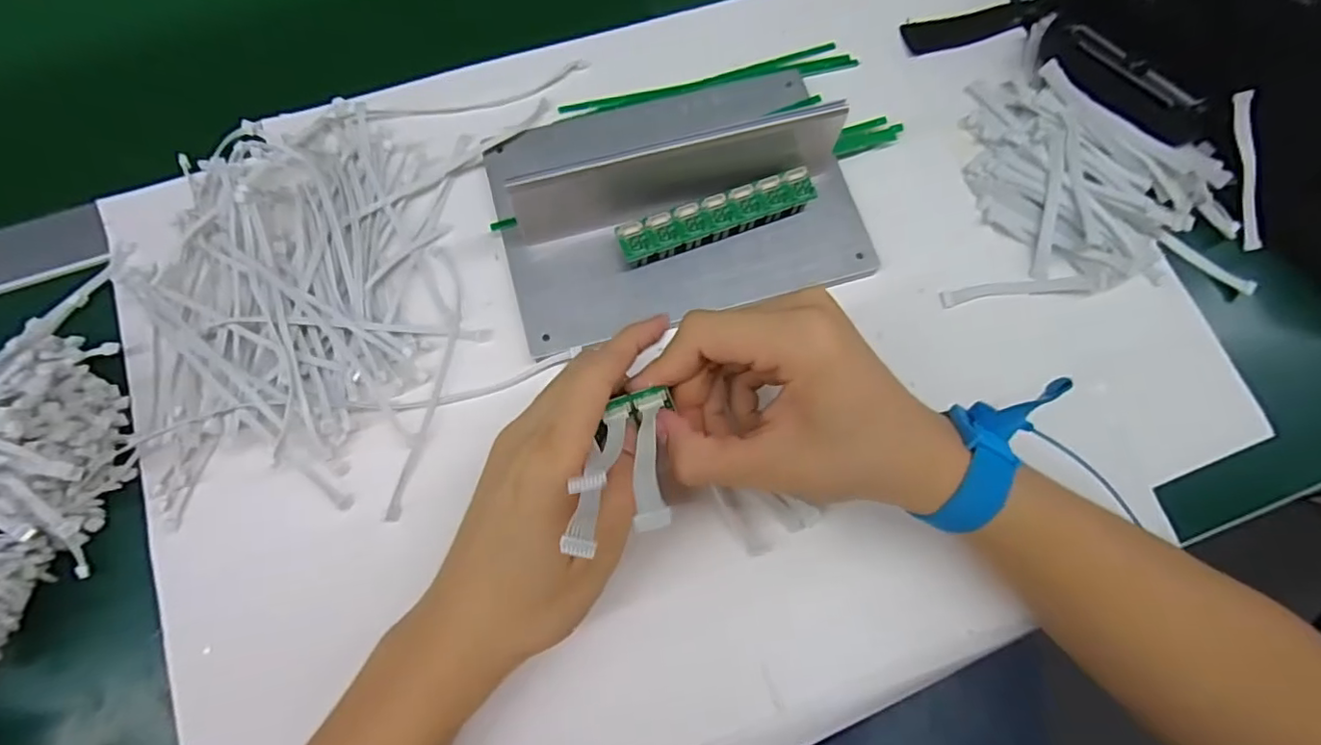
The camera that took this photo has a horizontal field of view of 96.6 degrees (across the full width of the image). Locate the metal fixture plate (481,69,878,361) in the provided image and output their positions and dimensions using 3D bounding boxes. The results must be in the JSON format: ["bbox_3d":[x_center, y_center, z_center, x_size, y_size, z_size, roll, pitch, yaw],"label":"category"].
[{"bbox_3d":[0.009,-0.104,0.322,0.199,0.049,0.142,-15,74,-5],"label":"metal fixture plate"}]

